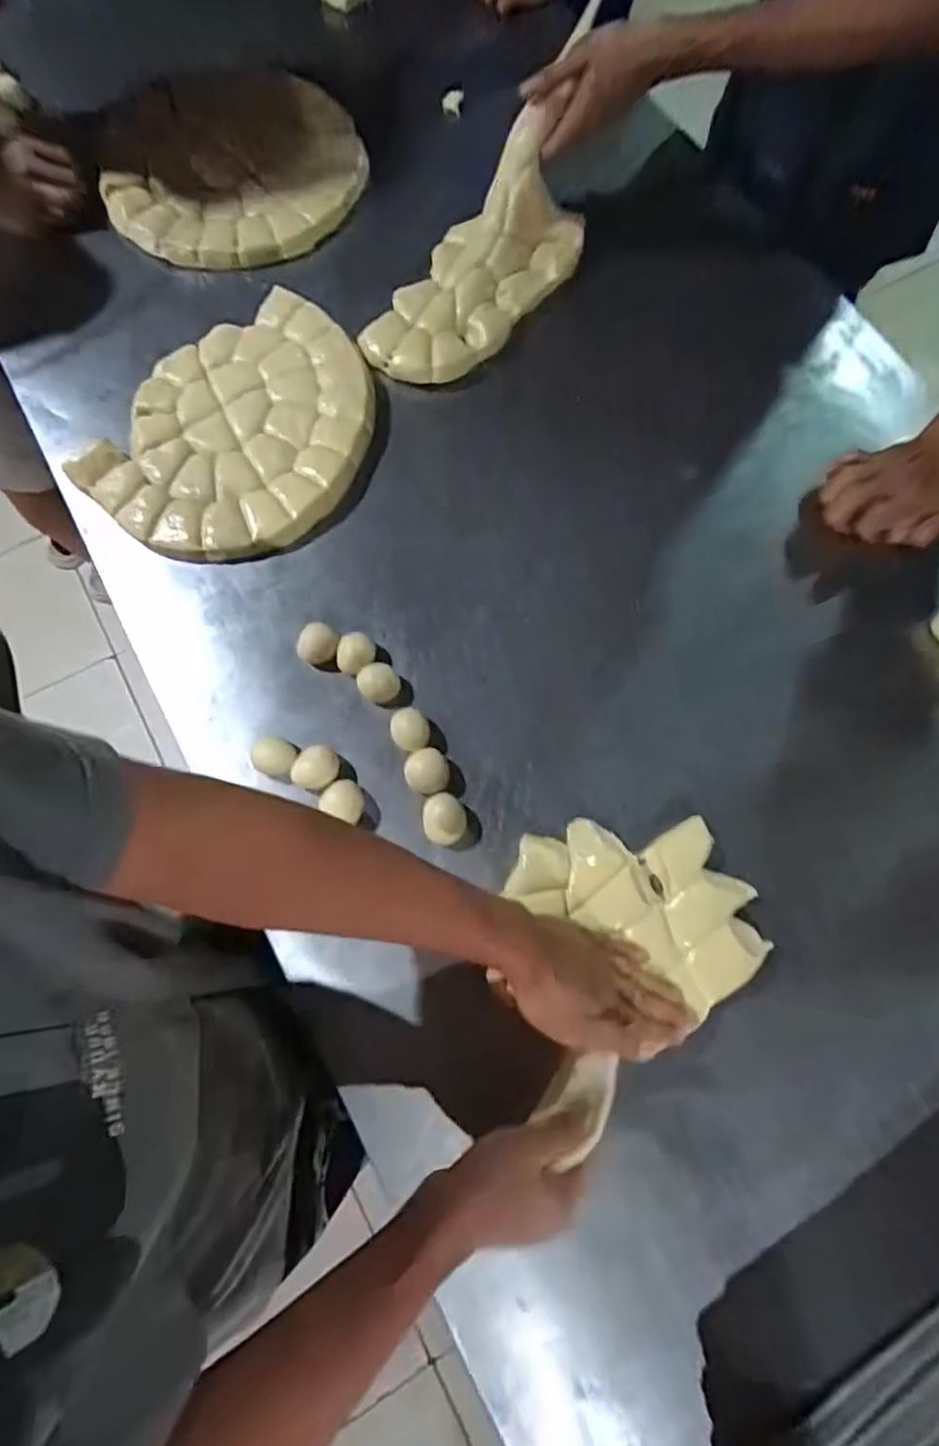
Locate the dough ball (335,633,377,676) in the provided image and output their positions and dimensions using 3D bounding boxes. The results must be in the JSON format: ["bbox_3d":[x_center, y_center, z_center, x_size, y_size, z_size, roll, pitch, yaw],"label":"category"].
[{"bbox_3d":[-0.109,-0.065,0.586,0.034,0.029,0.037,0,75,-2],"label":"dough ball"}]

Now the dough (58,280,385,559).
[{"bbox_3d":[-0.237,-0.309,0.640,0.249,0.032,0.304,33,77,7],"label":"dough"}]

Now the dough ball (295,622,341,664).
[{"bbox_3d":[-0.145,-0.075,0.586,0.040,0.029,0.035,-9,76,-4],"label":"dough ball"}]

